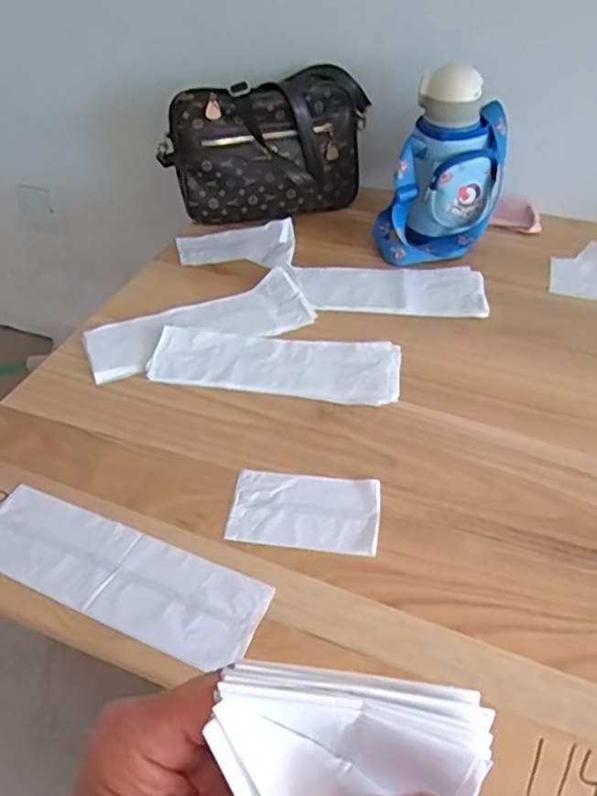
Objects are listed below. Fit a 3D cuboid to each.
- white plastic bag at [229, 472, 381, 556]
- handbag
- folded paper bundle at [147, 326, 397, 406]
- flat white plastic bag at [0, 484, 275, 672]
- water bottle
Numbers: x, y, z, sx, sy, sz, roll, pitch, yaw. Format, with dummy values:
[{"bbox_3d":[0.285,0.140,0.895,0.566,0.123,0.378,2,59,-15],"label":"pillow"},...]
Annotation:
[{"bbox_3d":[0.006,0.095,0.531,0.123,0.004,0.072,5,45,6],"label":"white plastic bag"},{"bbox_3d":[-0.045,-0.338,0.857,0.280,0.168,0.123,-4,44,-2],"label":"handbag"},{"bbox_3d":[-0.024,-0.042,0.665,0.258,0.010,0.091,6,45,8],"label":"folded paper bundle"},{"bbox_3d":[-0.146,0.135,0.489,0.246,0.005,0.074,17,47,18],"label":"flat white plastic bag"},{"bbox_3d":[0.176,-0.278,0.762,0.144,0.199,0.118,11,46,12],"label":"water bottle"}]

